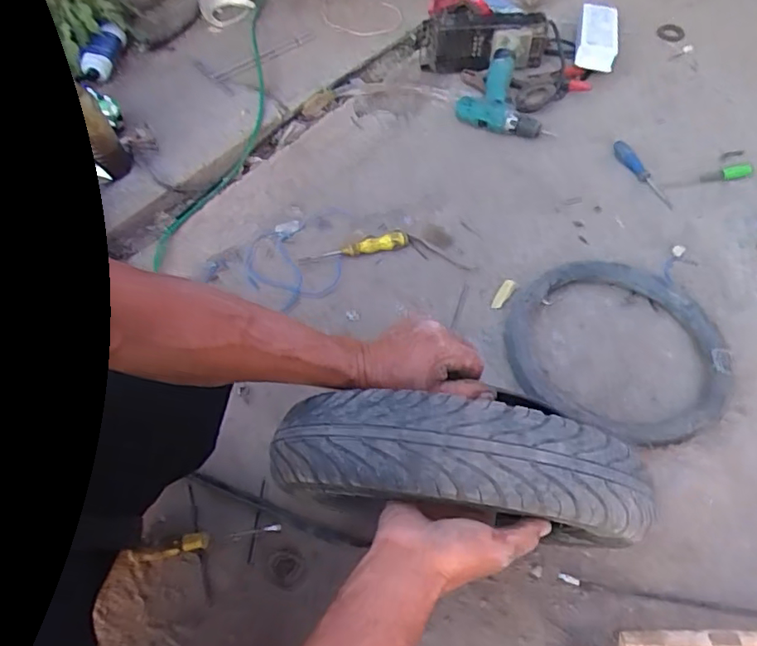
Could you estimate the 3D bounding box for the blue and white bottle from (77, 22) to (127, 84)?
[{"bbox_3d":[-0.671,-0.658,1.381,0.066,0.056,0.168,4,58,3],"label":"blue and white bottle"}]

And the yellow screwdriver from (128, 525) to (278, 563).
[{"bbox_3d":[-0.231,0.293,0.770,0.193,0.021,0.024,-12,57,-5],"label":"yellow screwdriver"}]

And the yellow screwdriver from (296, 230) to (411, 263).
[{"bbox_3d":[-0.042,-0.134,1.020,0.196,0.038,0.028,-12,57,-5],"label":"yellow screwdriver"}]

